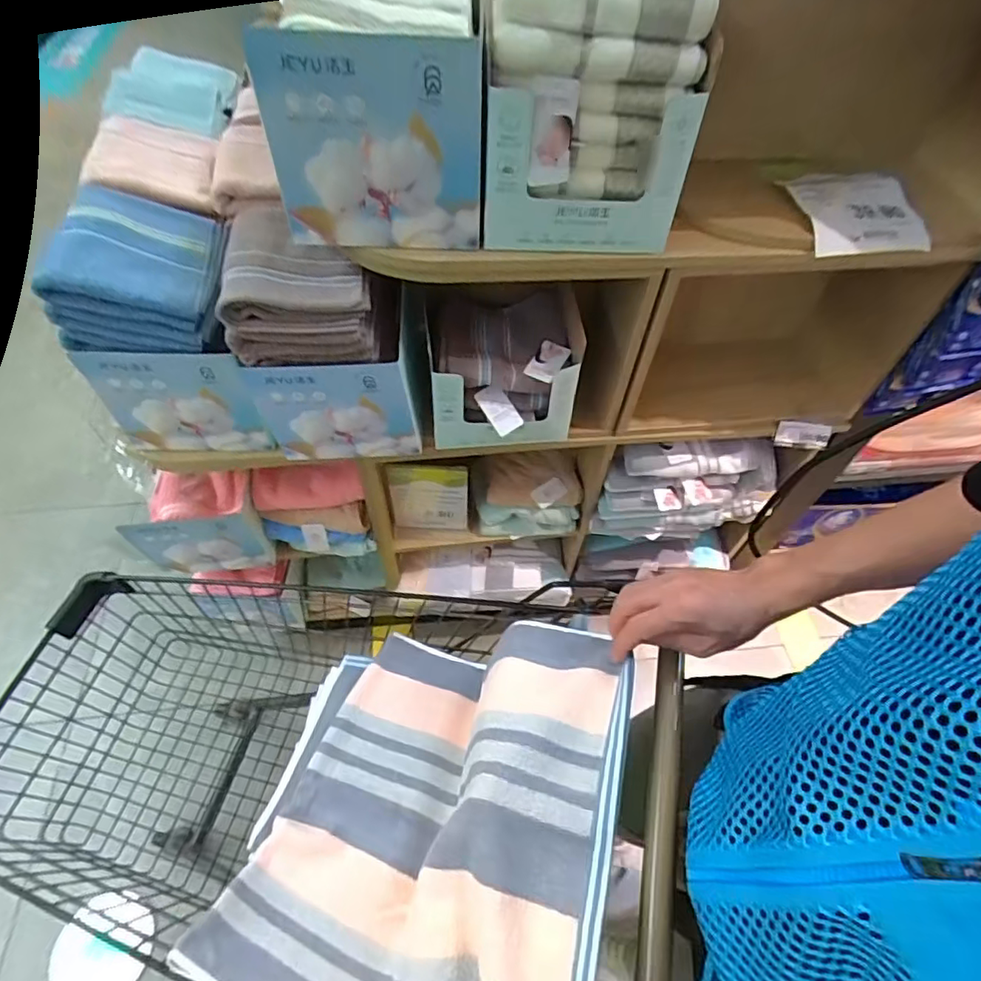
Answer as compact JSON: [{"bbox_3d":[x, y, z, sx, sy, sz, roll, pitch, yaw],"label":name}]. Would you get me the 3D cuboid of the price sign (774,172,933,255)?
[{"bbox_3d":[0.432,-0.338,0.671,0.153,0.031,0.138,-6,54,-3],"label":"price sign"}]

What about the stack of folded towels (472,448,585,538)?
[{"bbox_3d":[0.075,0.007,1.123,0.208,0.138,0.107,-1,54,1],"label":"stack of folded towels"}]

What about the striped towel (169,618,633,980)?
[{"bbox_3d":[-0.053,0.303,0.532,0.346,0.109,0.369,-17,37,39],"label":"striped towel"}]

